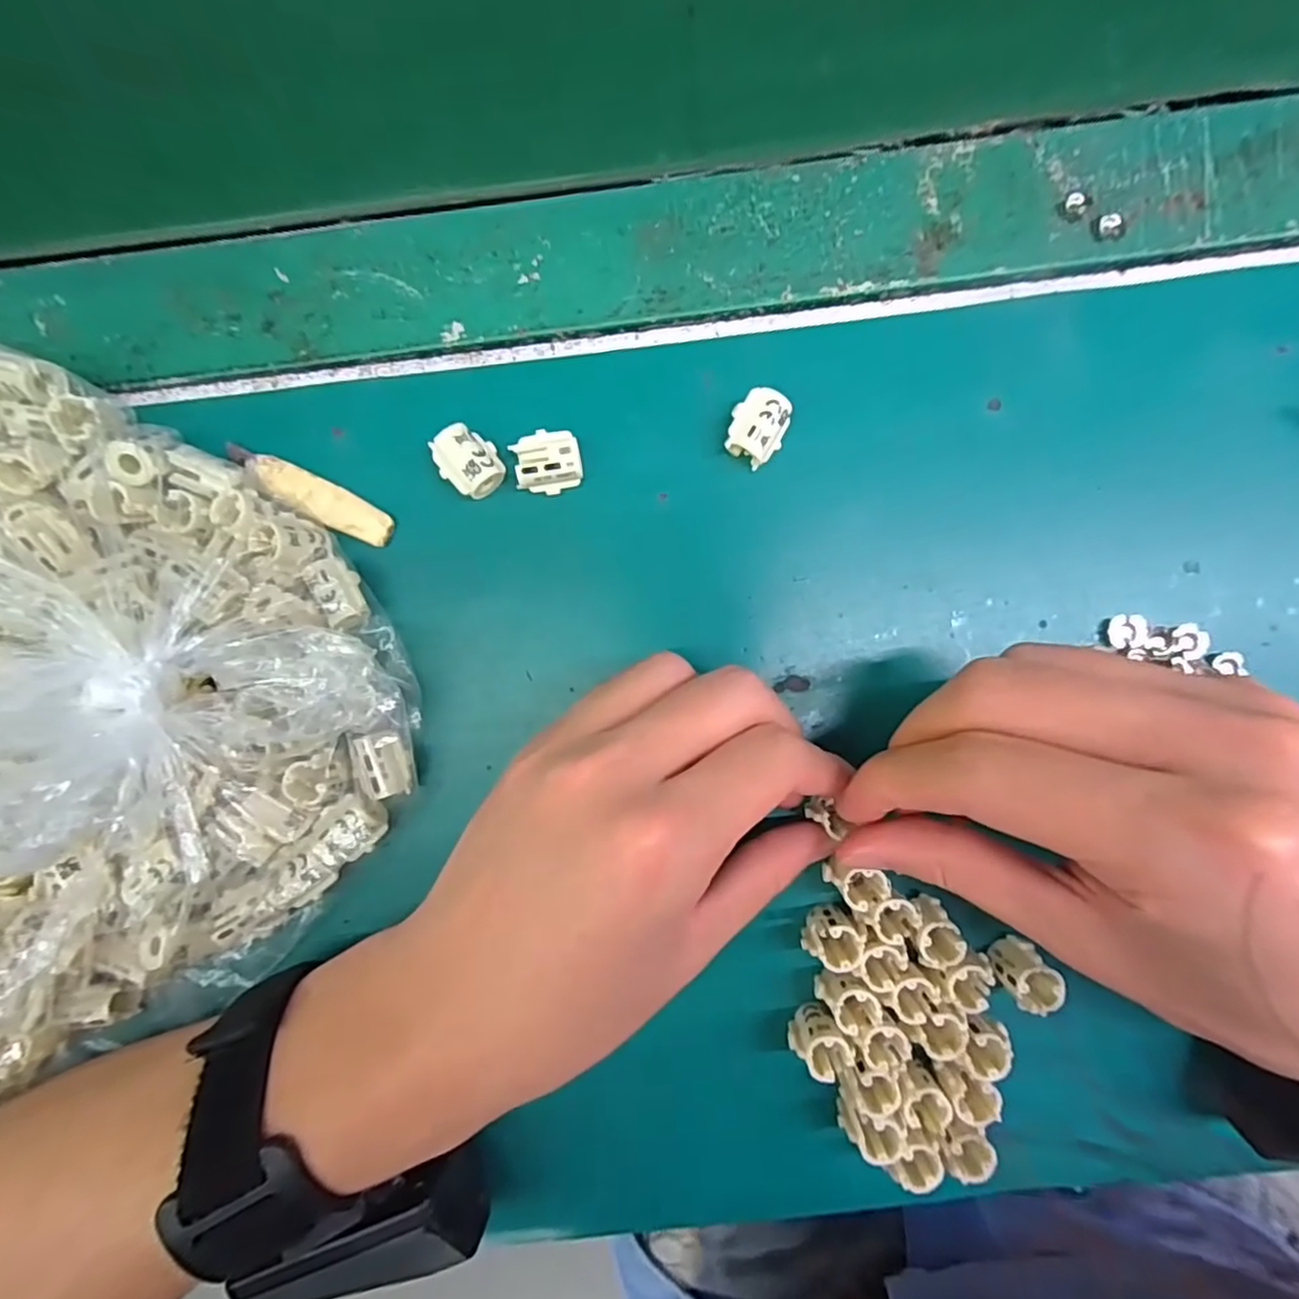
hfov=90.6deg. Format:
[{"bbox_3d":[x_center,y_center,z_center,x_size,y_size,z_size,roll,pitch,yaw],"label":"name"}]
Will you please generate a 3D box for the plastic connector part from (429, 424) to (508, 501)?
[{"bbox_3d":[-0.061,-0.064,0.217,0.019,0.012,0.022,-39,87,-1],"label":"plastic connector part"}]

